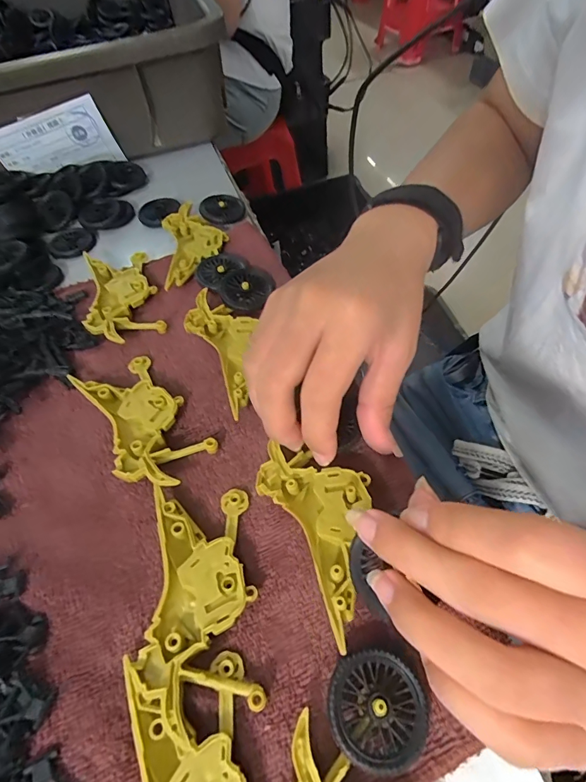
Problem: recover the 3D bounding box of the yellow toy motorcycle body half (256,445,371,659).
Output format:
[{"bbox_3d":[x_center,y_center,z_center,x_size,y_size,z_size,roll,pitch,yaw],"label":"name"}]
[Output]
[{"bbox_3d":[0.016,0.062,0.195,0.048,0.010,0.094,-19,47,-8],"label":"yellow toy motorcycle body half"}]

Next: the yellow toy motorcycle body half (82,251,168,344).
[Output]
[{"bbox_3d":[-0.128,-0.073,0.306,0.050,0.013,0.103,-19,56,-7],"label":"yellow toy motorcycle body half"}]

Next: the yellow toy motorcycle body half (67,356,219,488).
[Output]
[{"bbox_3d":[-0.089,0.016,0.241,0.048,0.013,0.097,-36,60,-18],"label":"yellow toy motorcycle body half"}]

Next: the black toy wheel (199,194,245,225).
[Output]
[{"bbox_3d":[-0.063,-0.157,0.356,0.037,0.011,0.033,36,66,26],"label":"black toy wheel"}]

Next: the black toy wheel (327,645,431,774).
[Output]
[{"bbox_3d":[0.032,0.122,0.158,0.036,0.013,0.036,-3,56,4],"label":"black toy wheel"}]

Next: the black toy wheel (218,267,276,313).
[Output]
[{"bbox_3d":[-0.034,-0.074,0.292,0.034,0.006,0.039,21,61,19],"label":"black toy wheel"}]

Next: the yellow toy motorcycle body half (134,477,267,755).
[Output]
[{"bbox_3d":[-0.041,0.092,0.185,0.046,0.015,0.096,-9,56,-1],"label":"yellow toy motorcycle body half"}]

